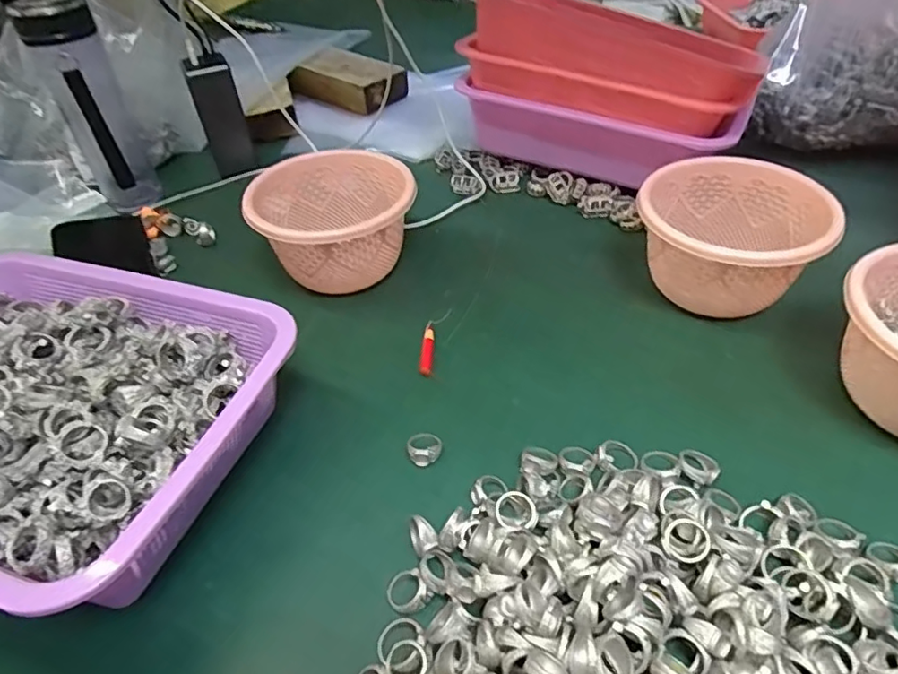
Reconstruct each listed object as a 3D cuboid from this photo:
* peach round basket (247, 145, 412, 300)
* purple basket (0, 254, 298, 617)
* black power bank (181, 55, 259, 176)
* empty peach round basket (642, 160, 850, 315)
[{"bbox_3d":[-0.104,-0.102,0.541,0.135,0.083,0.132,-3,45,3],"label":"peach round basket"},{"bbox_3d":[-0.267,0.053,0.393,0.305,0.088,0.229,10,47,15],"label":"purple basket"},{"bbox_3d":[-0.266,-0.256,0.684,0.051,0.134,0.029,-21,47,-15],"label":"black power bank"},{"bbox_3d":[0.231,-0.077,0.492,0.137,0.090,0.131,-3,45,3],"label":"empty peach round basket"}]

